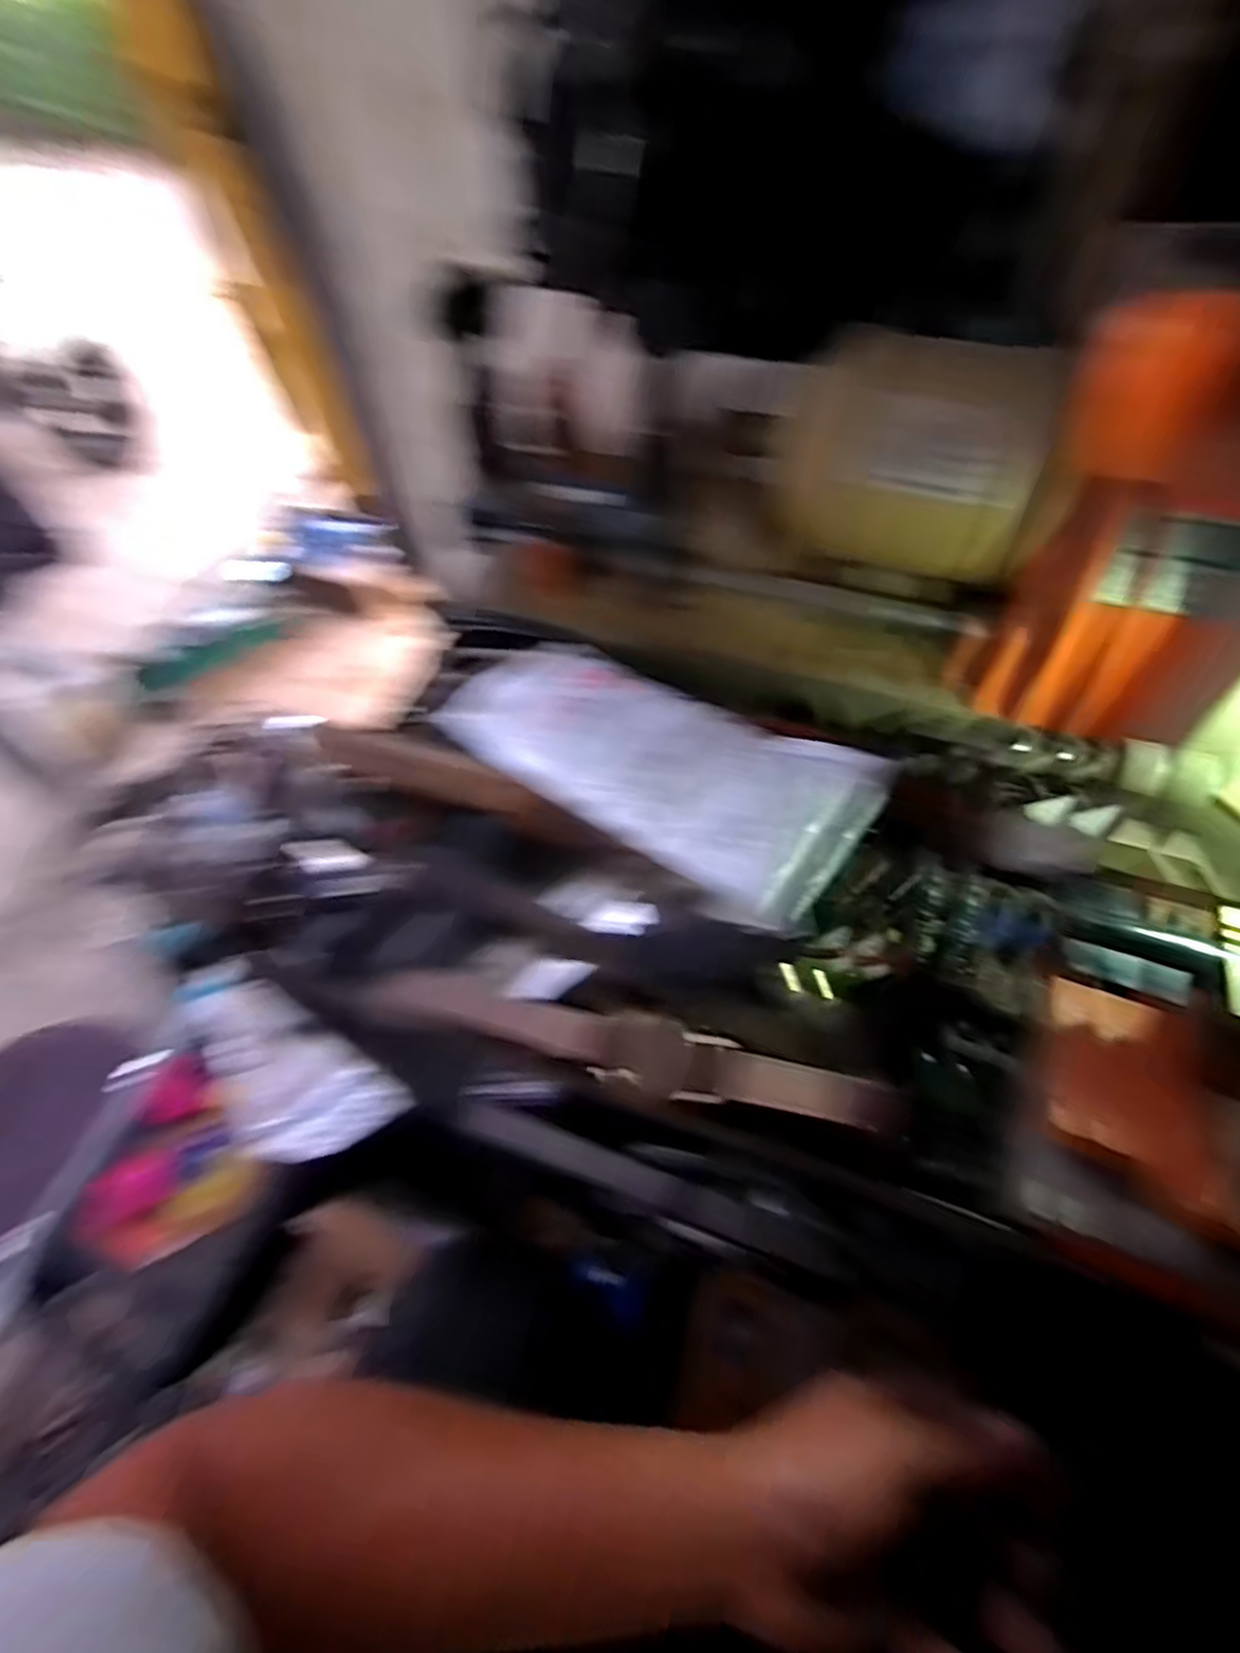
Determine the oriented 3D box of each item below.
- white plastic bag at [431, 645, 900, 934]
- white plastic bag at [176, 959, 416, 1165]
[{"bbox_3d":[0.012,-0.037,0.338,0.200,0.025,0.104,31,64,19],"label":"white plastic bag"},{"bbox_3d":[-0.294,0.199,0.603,0.225,0.036,0.098,29,63,18],"label":"white plastic bag"}]

